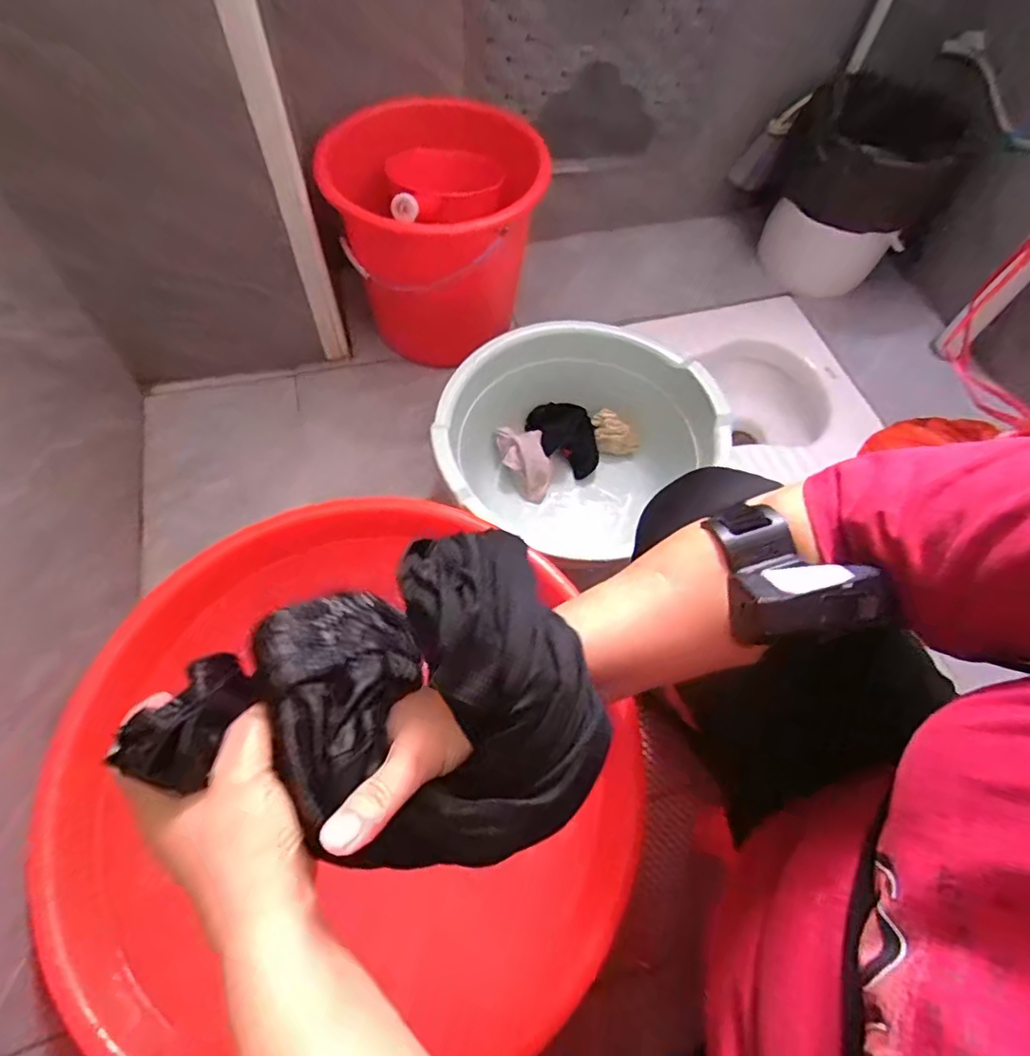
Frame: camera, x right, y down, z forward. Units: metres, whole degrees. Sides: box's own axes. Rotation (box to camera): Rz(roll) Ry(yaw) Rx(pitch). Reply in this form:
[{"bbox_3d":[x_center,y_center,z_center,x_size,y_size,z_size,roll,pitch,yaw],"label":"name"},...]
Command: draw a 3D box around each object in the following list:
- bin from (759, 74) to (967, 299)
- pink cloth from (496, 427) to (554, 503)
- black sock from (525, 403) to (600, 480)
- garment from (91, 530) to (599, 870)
[{"bbox_3d":[0.612,-0.584,1.050,0.241,0.276,0.208,29,64,12],"label":"bin"},{"bbox_3d":[0.017,-0.103,0.874,0.071,0.057,0.110,-7,62,-7],"label":"pink cloth"},{"bbox_3d":[0.083,-0.140,0.895,0.093,0.026,0.127,-32,85,-7],"label":"black sock"},{"bbox_3d":[-0.075,0.083,0.275,0.212,0.086,0.145,-8,62,-8],"label":"garment"}]

